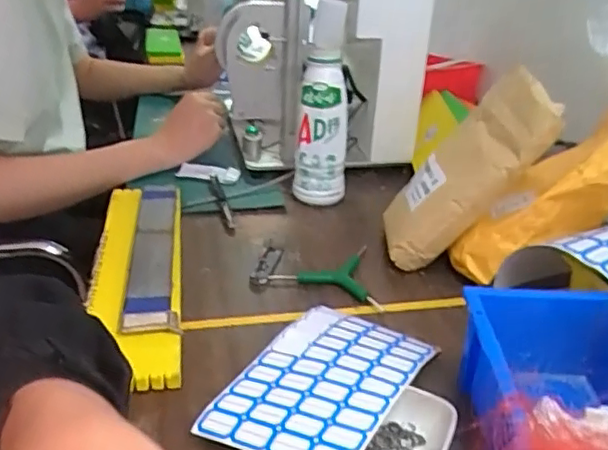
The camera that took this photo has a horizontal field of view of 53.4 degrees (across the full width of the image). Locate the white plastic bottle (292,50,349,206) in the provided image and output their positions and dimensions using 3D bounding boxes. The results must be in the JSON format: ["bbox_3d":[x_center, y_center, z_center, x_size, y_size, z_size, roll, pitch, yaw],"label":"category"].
[{"bbox_3d":[0.022,-0.119,0.763,0.064,0.184,0.061,2,28,0],"label":"white plastic bottle"}]

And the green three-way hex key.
[{"bbox_3d":[0.019,0.053,0.609,0.103,0.017,0.087,-1,28,-6],"label":"green three-way hex key"}]

